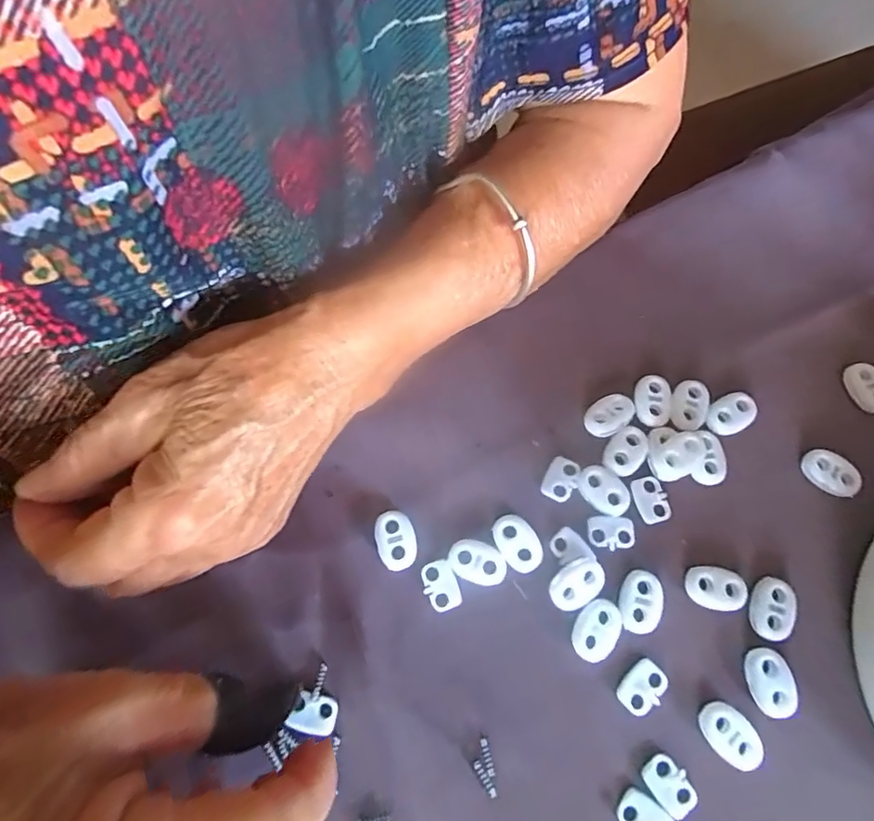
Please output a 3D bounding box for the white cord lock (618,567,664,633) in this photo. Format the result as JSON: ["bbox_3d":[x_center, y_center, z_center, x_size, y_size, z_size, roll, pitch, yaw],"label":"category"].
[{"bbox_3d":[0.077,0.073,0.207,0.015,0.004,0.023,11,71,4],"label":"white cord lock"}]

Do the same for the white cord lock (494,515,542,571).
[{"bbox_3d":[0.031,0.052,0.213,0.014,0.005,0.023,-35,75,-11],"label":"white cord lock"}]

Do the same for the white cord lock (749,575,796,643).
[{"bbox_3d":[0.126,0.074,0.205,0.015,0.004,0.022,19,72,6],"label":"white cord lock"}]

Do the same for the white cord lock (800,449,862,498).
[{"bbox_3d":[0.161,0.026,0.223,0.022,0.006,0.014,32,74,10],"label":"white cord lock"}]

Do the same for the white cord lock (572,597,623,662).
[{"bbox_3d":[0.060,0.082,0.204,0.016,0.005,0.023,28,73,9],"label":"white cord lock"}]

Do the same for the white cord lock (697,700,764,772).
[{"bbox_3d":[0.104,0.114,0.192,0.015,0.006,0.021,-43,76,-13],"label":"white cord lock"}]

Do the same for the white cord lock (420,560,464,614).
[{"bbox_3d":[0.001,0.067,0.210,0.013,0.004,0.019,-19,72,-7],"label":"white cord lock"}]

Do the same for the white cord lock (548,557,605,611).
[{"bbox_3d":[0.053,0.066,0.208,0.021,0.006,0.016,-27,73,-9],"label":"white cord lock"}]

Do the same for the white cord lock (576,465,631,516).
[{"bbox_3d":[0.068,0.033,0.221,0.015,0.004,0.022,-42,76,-13],"label":"white cord lock"}]

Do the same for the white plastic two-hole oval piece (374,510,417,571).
[{"bbox_3d":[-0.016,0.051,0.215,0.015,0.004,0.022,-15,72,-5],"label":"white plastic two-hole oval piece"}]

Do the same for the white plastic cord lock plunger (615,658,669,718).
[{"bbox_3d":[0.075,0.101,0.198,0.019,0.004,0.014,-38,75,-12],"label":"white plastic cord lock plunger"}]

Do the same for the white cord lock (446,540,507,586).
[{"bbox_3d":[0.015,0.059,0.212,0.023,0.004,0.014,20,72,6],"label":"white cord lock"}]

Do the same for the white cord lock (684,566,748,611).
[{"bbox_3d":[0.107,0.068,0.209,0.021,0.005,0.015,8,71,3],"label":"white cord lock"}]

